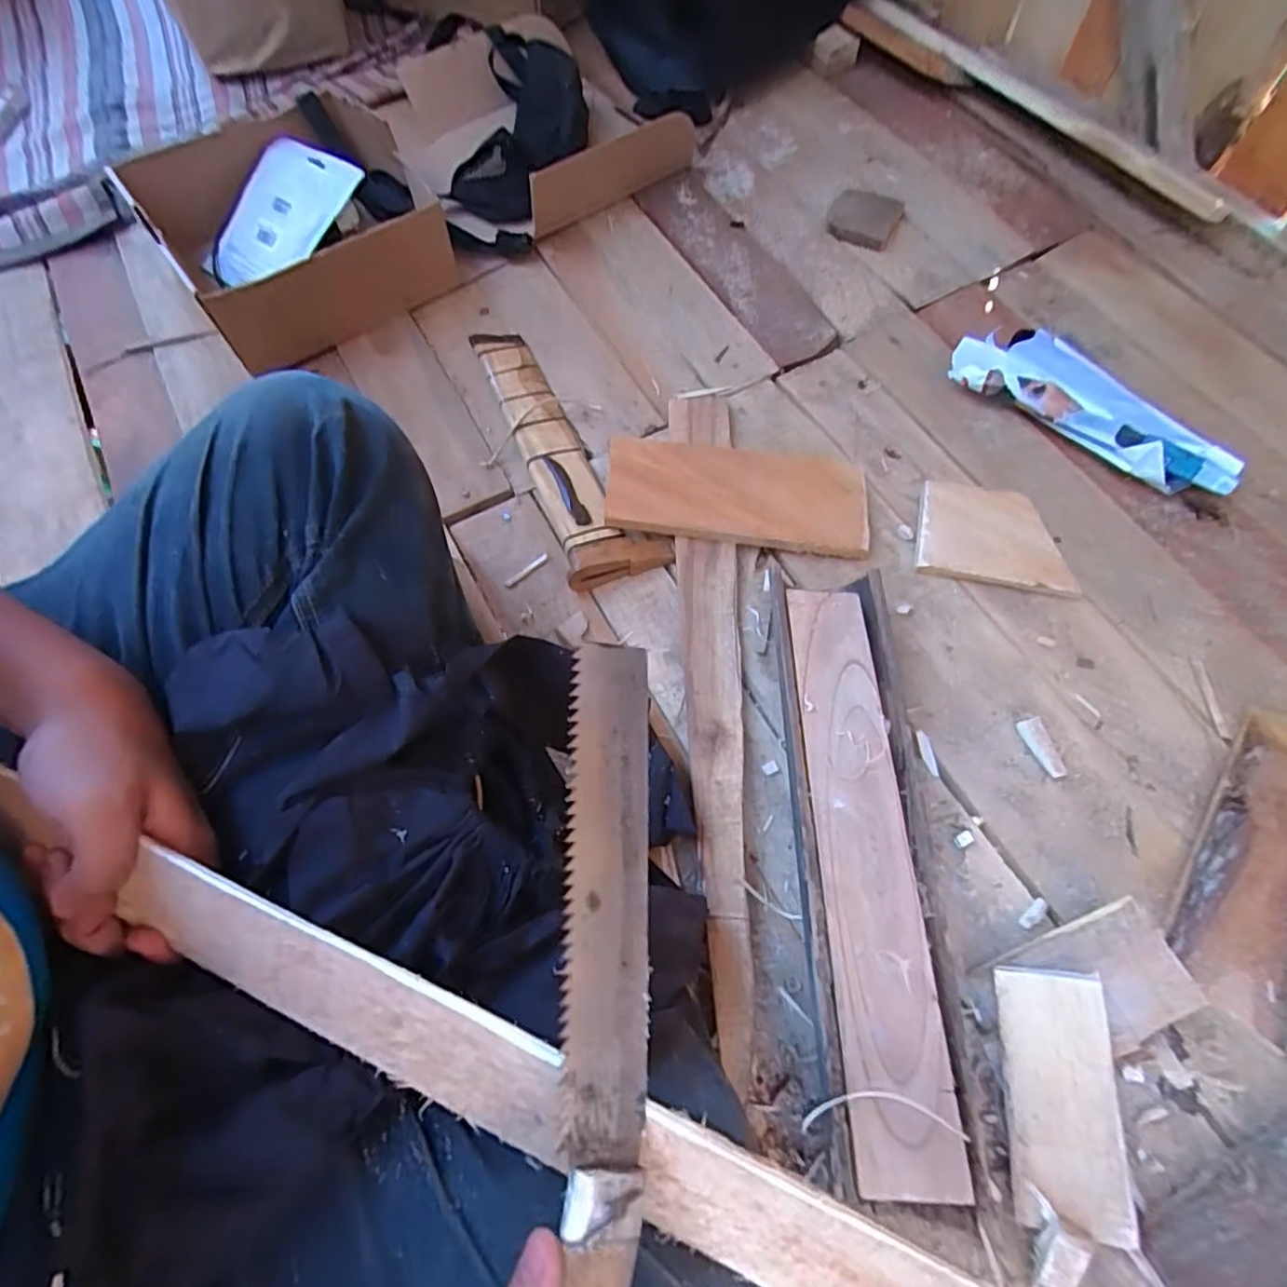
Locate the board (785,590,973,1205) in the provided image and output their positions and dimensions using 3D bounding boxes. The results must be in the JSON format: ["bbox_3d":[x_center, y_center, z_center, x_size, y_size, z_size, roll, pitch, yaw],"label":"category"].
[{"bbox_3d":[0.147,0.130,0.422,0.060,0.021,0.374,0,66,0],"label":"board"}]

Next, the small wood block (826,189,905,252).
[{"bbox_3d":[0.262,-0.504,0.744,0.079,0.012,0.082,25,68,11],"label":"small wood block"}]

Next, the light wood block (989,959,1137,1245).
[{"bbox_3d":[0.258,0.279,0.387,0.058,0.010,0.137,-3,71,21],"label":"light wood block"}]

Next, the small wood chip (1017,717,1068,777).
[{"bbox_3d":[0.315,0.083,0.496,0.016,0.011,0.047,-14,66,-6],"label":"small wood chip"}]

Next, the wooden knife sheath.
[{"bbox_3d":[-0.098,-0.209,0.624,0.058,0.026,0.329,-20,67,-9],"label":"wooden knife sheath"}]

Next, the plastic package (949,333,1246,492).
[{"bbox_3d":[0.429,-0.226,0.606,0.270,0.050,0.089,36,71,15],"label":"plastic package"}]

